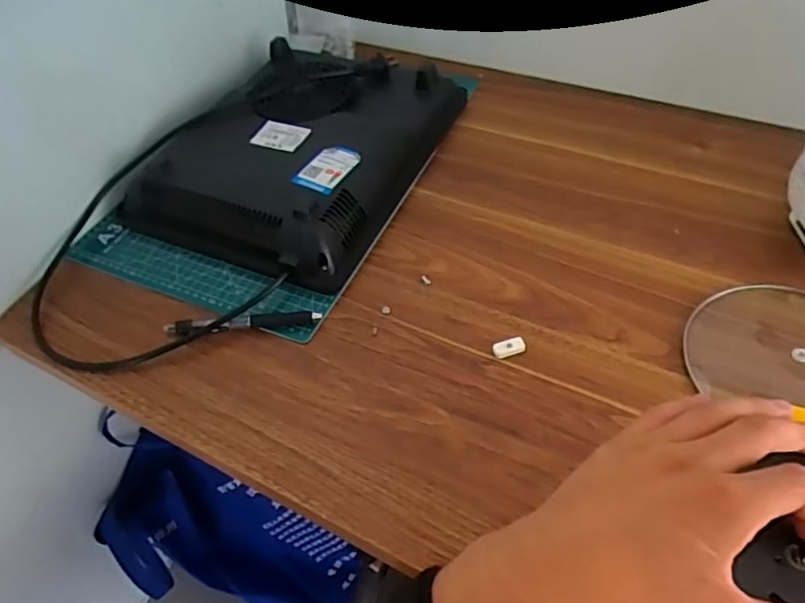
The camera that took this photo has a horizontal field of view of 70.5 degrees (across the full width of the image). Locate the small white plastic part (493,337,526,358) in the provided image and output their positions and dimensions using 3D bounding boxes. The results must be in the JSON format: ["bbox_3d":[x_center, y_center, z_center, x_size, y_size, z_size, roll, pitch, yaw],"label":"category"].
[{"bbox_3d":[0.090,0.038,0.477,0.028,0.007,0.014,-18,51,-10],"label":"small white plastic part"}]

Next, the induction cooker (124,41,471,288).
[{"bbox_3d":[-0.105,-0.176,0.639,0.257,0.058,0.338,20,55,20],"label":"induction cooker"}]

